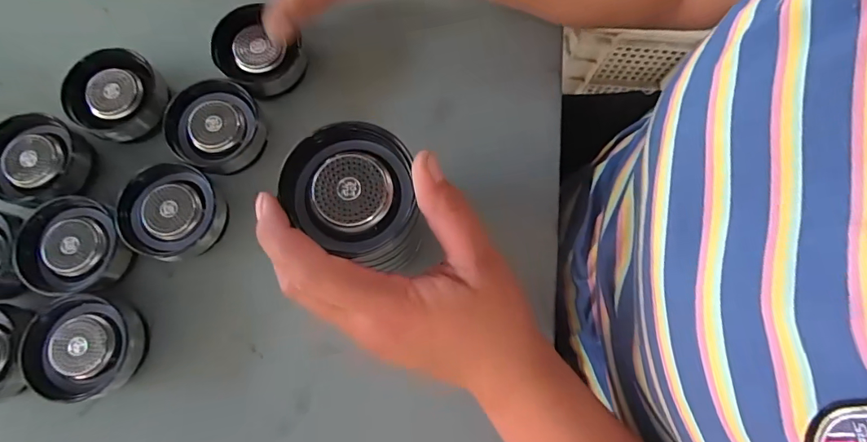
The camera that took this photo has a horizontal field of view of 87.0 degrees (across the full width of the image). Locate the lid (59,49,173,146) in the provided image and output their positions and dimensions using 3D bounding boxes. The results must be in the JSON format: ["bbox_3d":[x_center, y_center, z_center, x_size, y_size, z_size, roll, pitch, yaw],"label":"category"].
[{"bbox_3d":[-0.241,-0.095,0.350,0.062,0.030,0.063,0,77,-1],"label":"lid"}]

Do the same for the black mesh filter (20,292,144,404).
[{"bbox_3d":[-0.234,0.086,0.313,0.071,0.034,0.064,18,78,3],"label":"black mesh filter"}]

